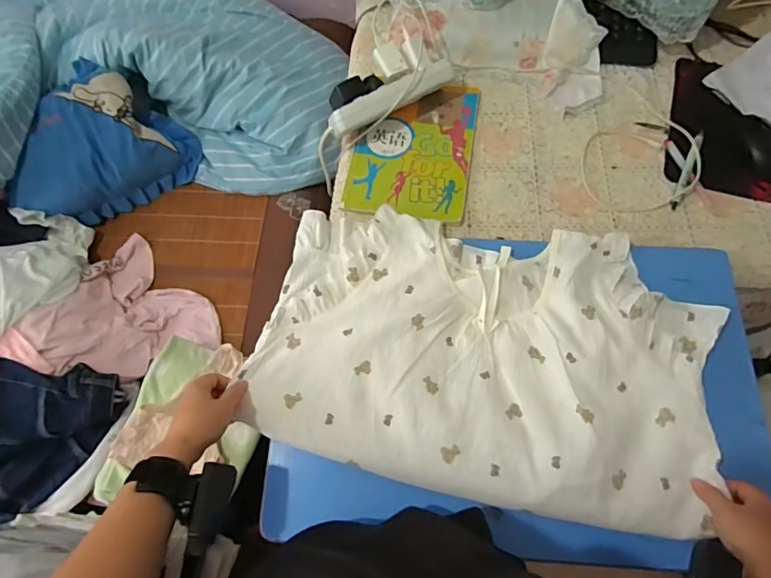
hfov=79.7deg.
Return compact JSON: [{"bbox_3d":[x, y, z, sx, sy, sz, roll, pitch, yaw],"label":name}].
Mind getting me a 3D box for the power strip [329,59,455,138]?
[{"bbox_3d":[0.013,-0.290,0.700,0.204,0.034,0.039,-32,71,-10],"label":"power strip"}]

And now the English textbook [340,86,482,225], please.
[{"bbox_3d":[0.046,-0.227,0.735,0.180,0.018,0.254,9,69,5],"label":"English textbook"}]

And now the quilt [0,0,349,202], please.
[{"bbox_3d":[-0.744,-0.479,1.063,1.250,0.268,0.749,-18,69,-5],"label":"quilt"}]

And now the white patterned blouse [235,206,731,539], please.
[{"bbox_3d":[0.120,0.073,0.578,0.538,0.036,0.344,8,69,5],"label":"white patterned blouse"}]

